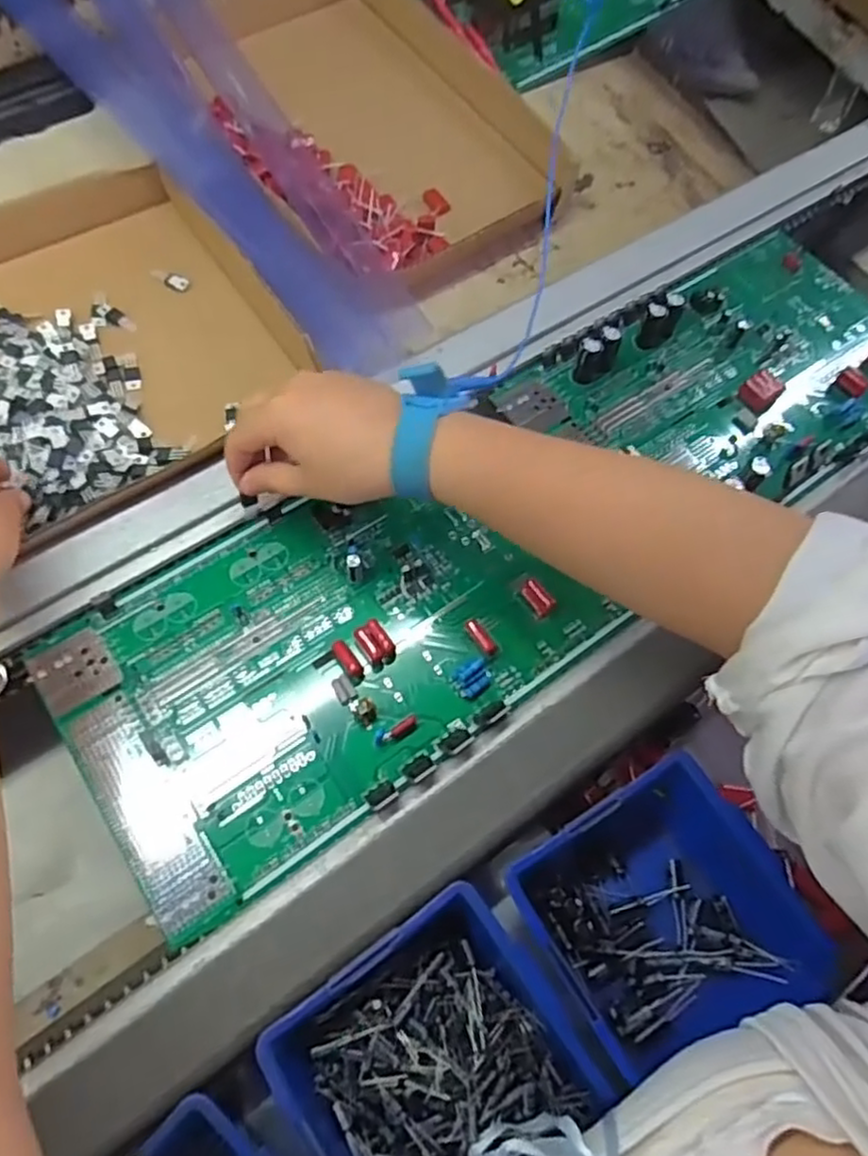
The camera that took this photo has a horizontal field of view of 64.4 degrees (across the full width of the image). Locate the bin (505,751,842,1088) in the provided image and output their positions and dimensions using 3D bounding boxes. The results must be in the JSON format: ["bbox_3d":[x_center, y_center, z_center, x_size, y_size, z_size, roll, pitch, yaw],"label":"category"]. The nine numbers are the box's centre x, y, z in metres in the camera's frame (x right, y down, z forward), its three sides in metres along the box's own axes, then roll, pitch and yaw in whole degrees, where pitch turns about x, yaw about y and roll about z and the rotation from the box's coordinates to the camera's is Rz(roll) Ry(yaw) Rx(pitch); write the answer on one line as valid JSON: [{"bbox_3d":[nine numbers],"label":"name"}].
[{"bbox_3d":[0.117,0.181,0.355,0.119,0.062,0.131,-28,69,-16],"label":"bin"}]

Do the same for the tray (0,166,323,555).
[{"bbox_3d":[-0.267,-0.145,0.453,0.322,0.037,0.255,-38,71,-19],"label":"tray"}]

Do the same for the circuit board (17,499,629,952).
[{"bbox_3d":[-0.059,0.037,0.392,0.279,0.014,0.177,-32,69,-17],"label":"circuit board"}]

